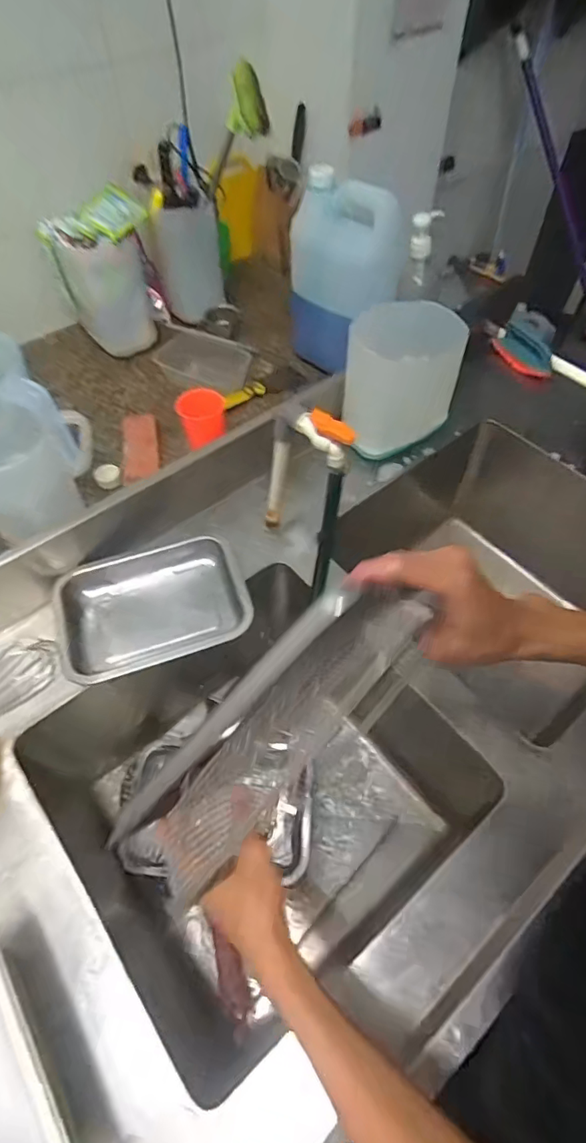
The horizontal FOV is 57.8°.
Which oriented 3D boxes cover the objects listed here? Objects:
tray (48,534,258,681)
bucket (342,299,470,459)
[{"bbox_3d":[-0.201,0.057,0.775,0.266,0.058,0.199,-13,57,-8],"label":"tray"},{"bbox_3d":[0.188,-0.321,0.901,0.159,0.235,0.173,20,59,13],"label":"bucket"}]

